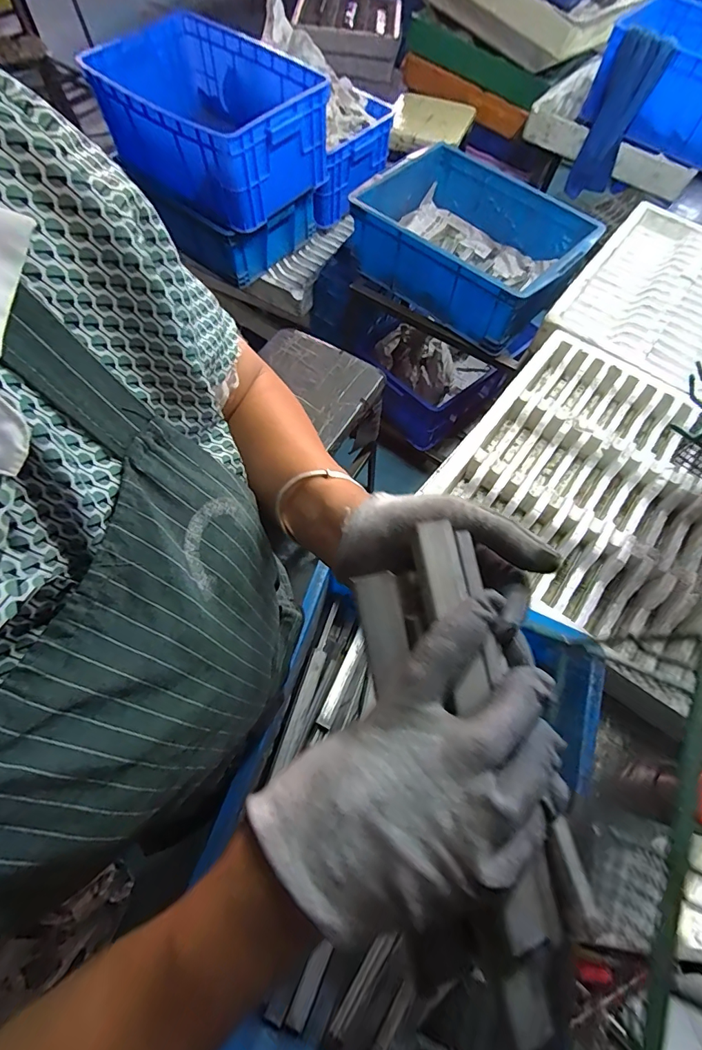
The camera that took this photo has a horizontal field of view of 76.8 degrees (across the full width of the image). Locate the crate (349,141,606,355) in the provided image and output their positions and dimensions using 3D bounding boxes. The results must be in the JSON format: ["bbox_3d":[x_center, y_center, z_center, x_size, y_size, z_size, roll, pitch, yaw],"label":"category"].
[{"bbox_3d":[0.285,-0.681,1.082,0.501,0.164,0.355,40,69,15],"label":"crate"}]

